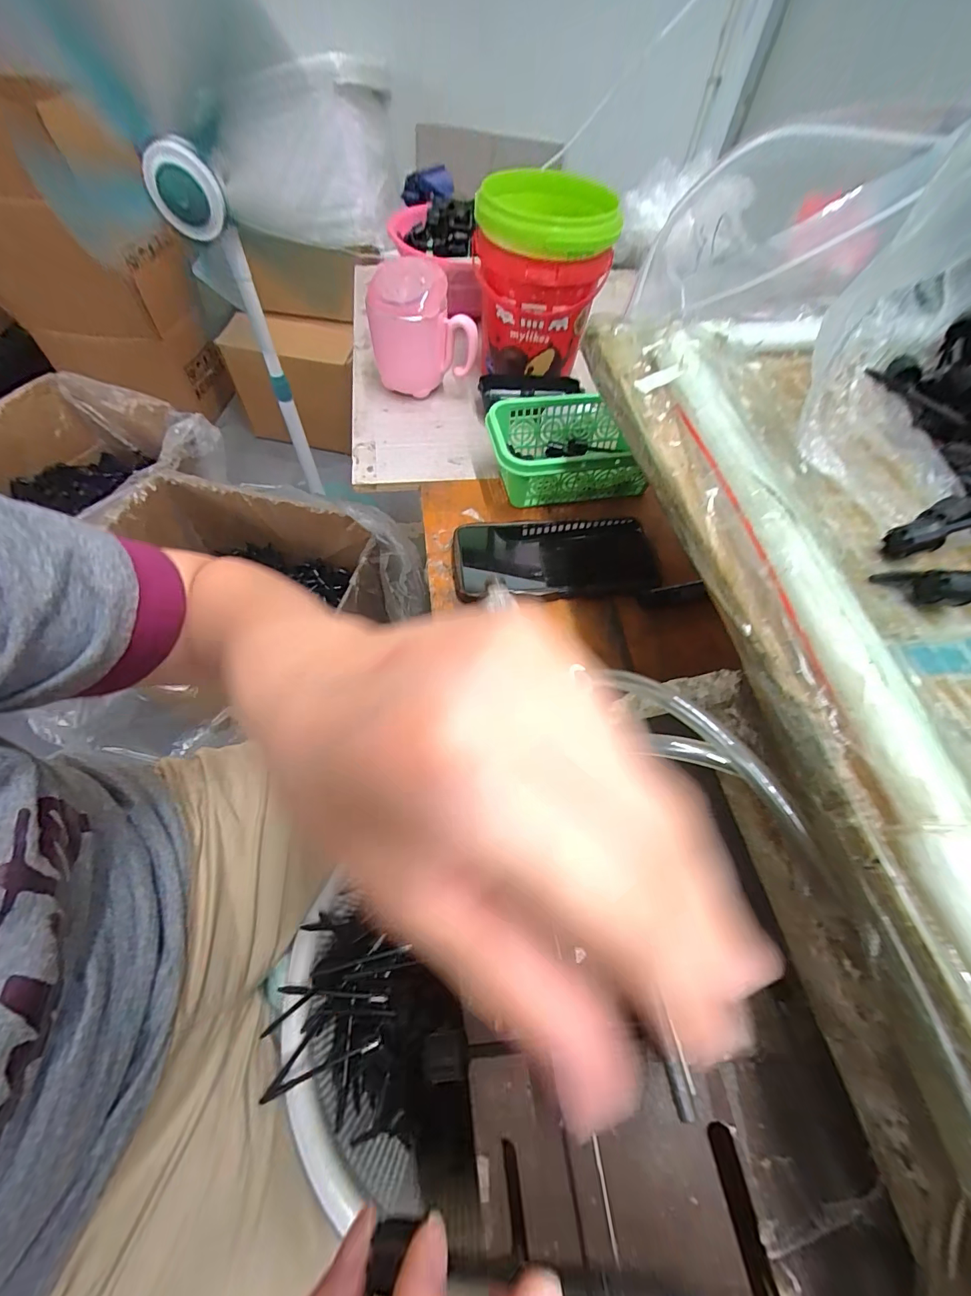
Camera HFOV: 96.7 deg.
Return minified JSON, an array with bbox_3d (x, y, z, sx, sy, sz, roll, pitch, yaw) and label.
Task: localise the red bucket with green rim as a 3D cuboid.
[{"bbox_3d":[0.052,-0.372,0.460,0.127,0.155,0.121,-1,60,-5],"label":"red bucket with green rim"}]

